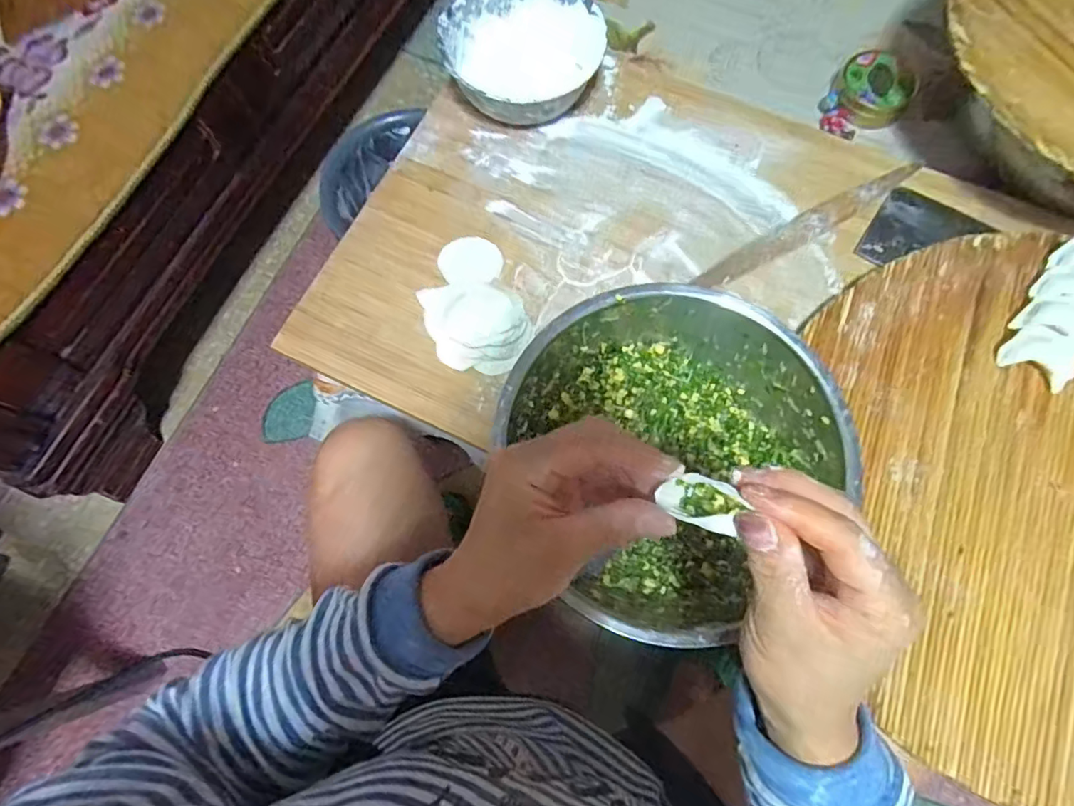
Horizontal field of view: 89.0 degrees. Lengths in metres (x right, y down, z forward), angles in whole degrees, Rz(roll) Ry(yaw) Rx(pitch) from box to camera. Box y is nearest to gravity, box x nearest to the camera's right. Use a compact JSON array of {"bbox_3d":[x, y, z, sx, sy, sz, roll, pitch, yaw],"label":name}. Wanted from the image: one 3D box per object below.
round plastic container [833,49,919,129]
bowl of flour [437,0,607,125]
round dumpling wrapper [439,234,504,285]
[{"bbox_3d":[0.358,-0.333,0.579,0.075,0.023,0.078,0,74,1],"label":"round plastic container"},{"bbox_3d":[-0.013,-0.354,0.559,0.152,0.056,0.156,0,74,1],"label":"bowl of flour"},{"bbox_3d":[-0.064,-0.138,0.523,0.058,0.004,0.053,0,70,-1],"label":"round dumpling wrapper"}]

